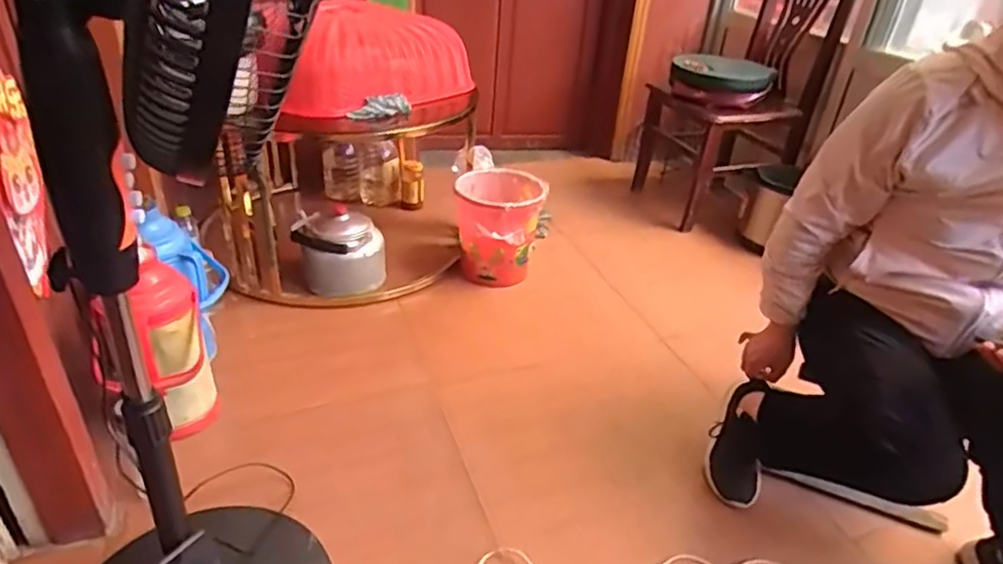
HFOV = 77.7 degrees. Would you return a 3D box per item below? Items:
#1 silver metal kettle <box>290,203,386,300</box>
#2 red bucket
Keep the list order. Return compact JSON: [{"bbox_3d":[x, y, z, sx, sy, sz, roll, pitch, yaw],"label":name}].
[{"bbox_3d":[-0.427,-0.072,1.639,0.197,0.201,0.175,-15,38,-29],"label":"silver metal kettle"},{"bbox_3d":[-0.008,-0.147,1.754,0.241,0.263,0.260,7,32,3],"label":"red bucket"}]

